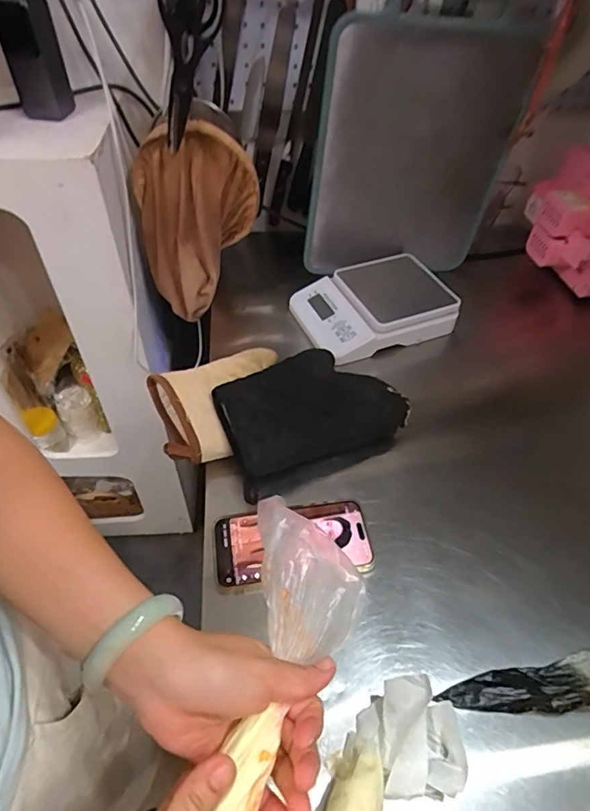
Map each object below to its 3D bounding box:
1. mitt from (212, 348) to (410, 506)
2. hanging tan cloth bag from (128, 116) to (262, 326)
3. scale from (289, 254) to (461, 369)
[{"bbox_3d":[0.016,0.011,0.584,0.213,0.063,0.138,-26,55,-23],"label":"mitt"},{"bbox_3d":[-0.148,-0.288,0.755,0.162,0.237,0.145,-20,53,-19],"label":"hanging tan cloth bag"},{"bbox_3d":[0.119,-0.155,0.727,0.217,0.050,0.156,-19,53,-18],"label":"scale"}]

